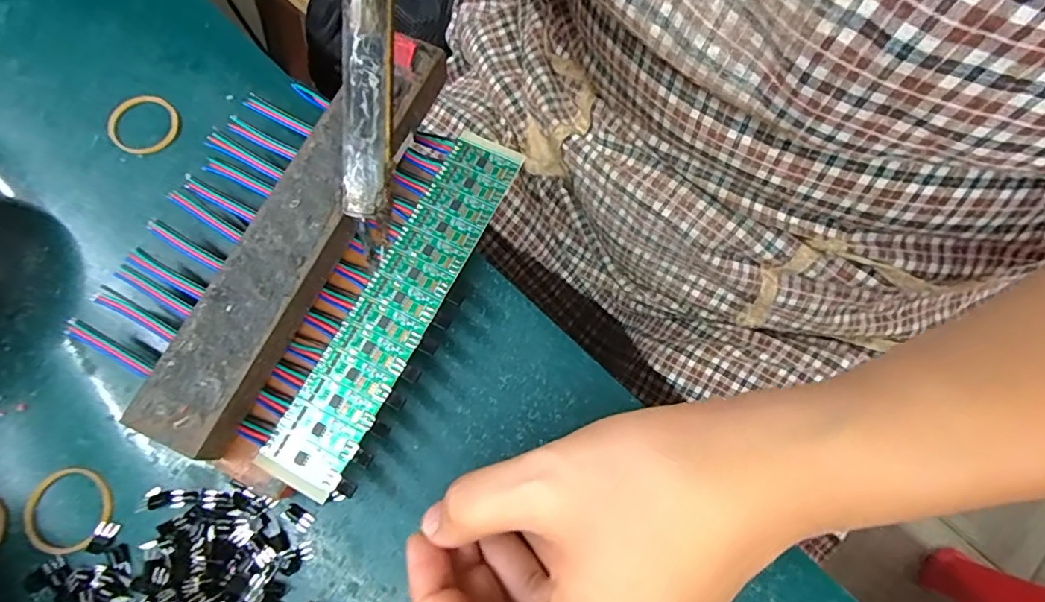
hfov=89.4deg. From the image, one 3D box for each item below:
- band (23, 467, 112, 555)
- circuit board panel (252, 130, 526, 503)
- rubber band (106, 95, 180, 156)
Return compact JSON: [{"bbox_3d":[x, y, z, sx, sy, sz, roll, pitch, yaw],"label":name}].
[{"bbox_3d":[-0.181,0.083,0.209,0.033,0.004,0.031,1,74,-2],"label":"band"},{"bbox_3d":[-0.050,-0.002,0.220,0.033,0.004,0.163,26,74,9],"label":"circuit board panel"},{"bbox_3d":[-0.186,-0.087,0.257,0.033,0.004,0.032,1,74,-2],"label":"rubber band"}]

